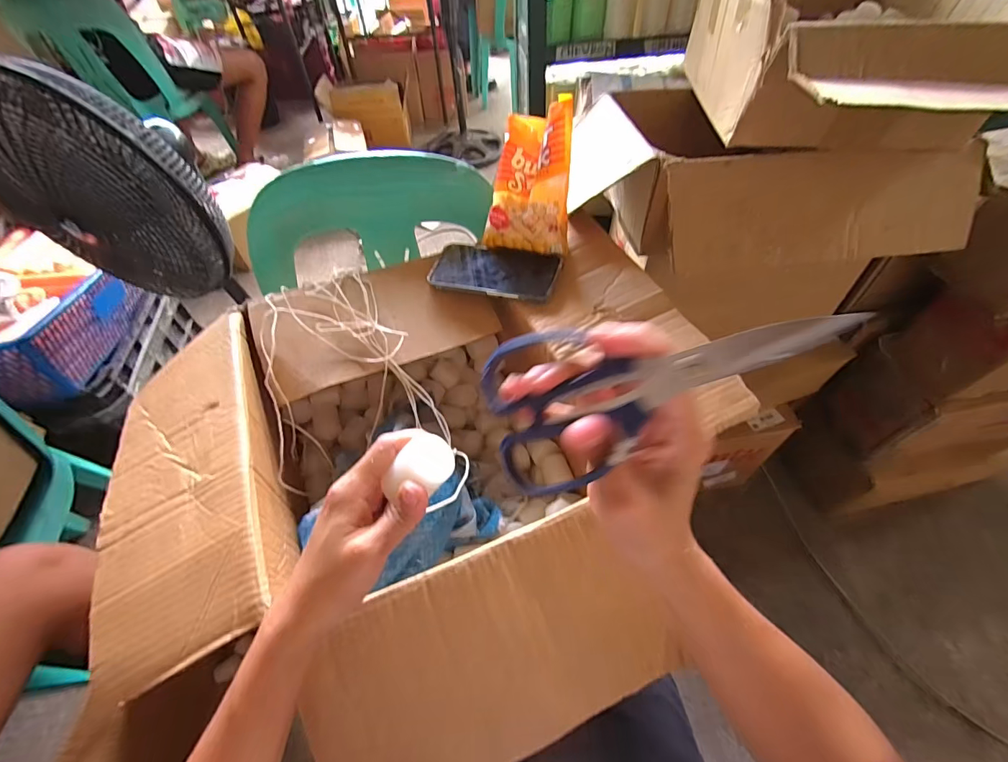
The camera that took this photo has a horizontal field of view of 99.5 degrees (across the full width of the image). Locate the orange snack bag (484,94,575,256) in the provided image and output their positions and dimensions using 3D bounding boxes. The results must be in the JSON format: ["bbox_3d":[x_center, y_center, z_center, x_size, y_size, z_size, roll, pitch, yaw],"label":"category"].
[{"bbox_3d":[0.035,-0.261,0.555,0.108,0.055,0.175,13,99,20],"label":"orange snack bag"}]

